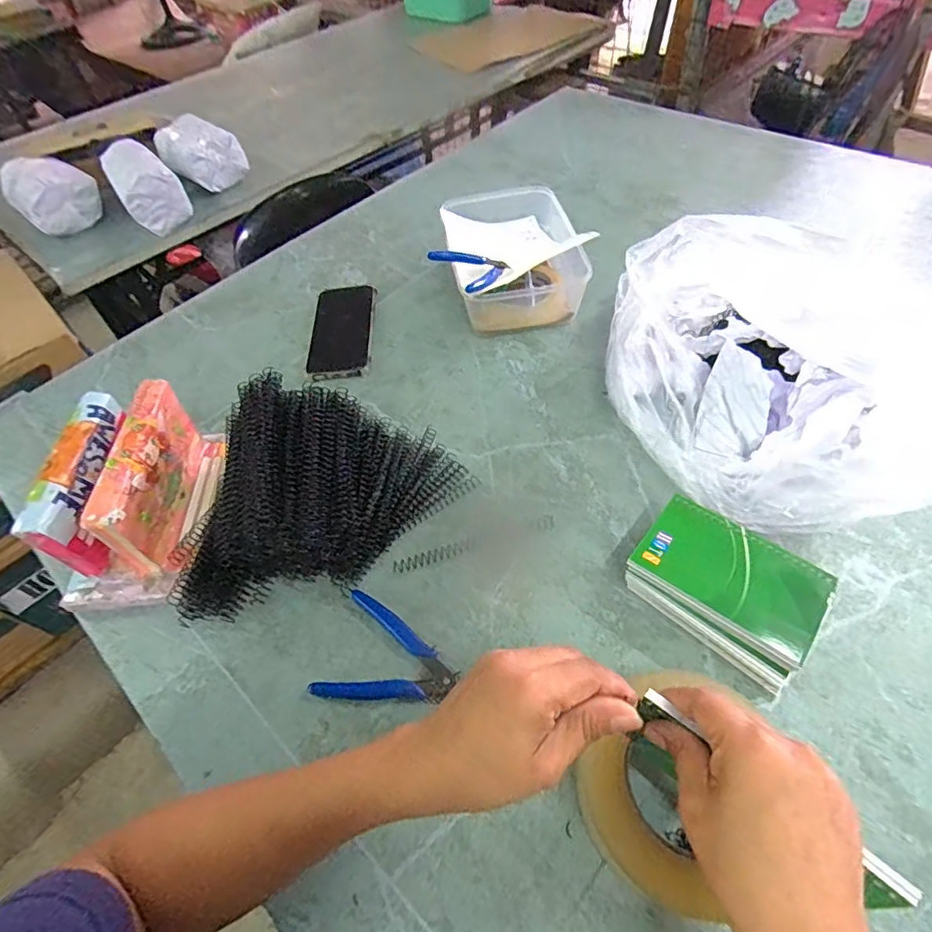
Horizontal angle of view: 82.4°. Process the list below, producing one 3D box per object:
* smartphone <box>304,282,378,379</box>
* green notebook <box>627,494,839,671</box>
[{"bbox_3d":[-0.157,-0.176,0.684,0.078,0.008,0.179,-5,52,2],"label":"smartphone"},{"bbox_3d":[0.205,0.081,0.411,0.131,0.008,0.082,34,64,26],"label":"green notebook"}]

